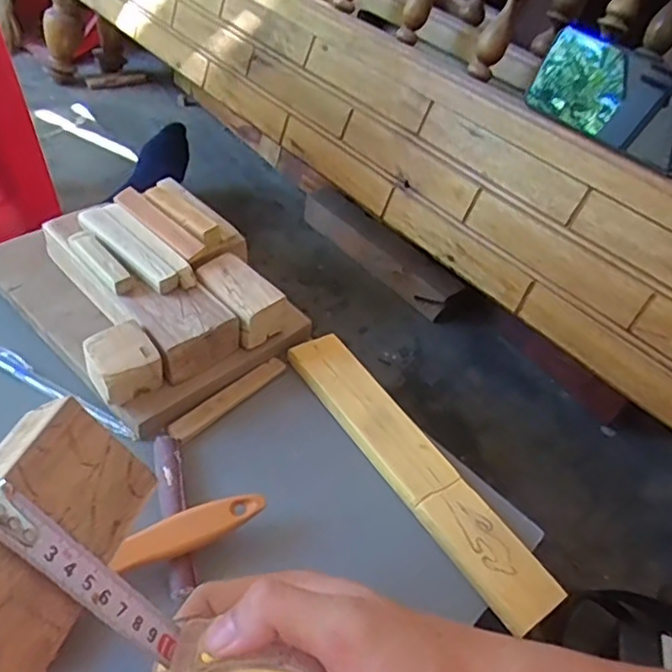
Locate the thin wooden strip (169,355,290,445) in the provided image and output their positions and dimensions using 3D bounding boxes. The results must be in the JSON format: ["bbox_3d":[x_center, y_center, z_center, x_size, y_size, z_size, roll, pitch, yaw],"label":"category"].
[{"bbox_3d":[-0.073,0.042,0.433,0.015,0.009,0.099,35,56,22],"label":"thin wooden strip"}]

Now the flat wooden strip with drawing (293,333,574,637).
[{"bbox_3d":[0.051,0.085,0.419,0.043,0.011,0.240,-23,54,-29],"label":"flat wooden strip with drawing"}]

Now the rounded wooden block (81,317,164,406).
[{"bbox_3d":[-0.136,0.018,0.399,0.047,0.035,0.044,-30,59,-26],"label":"rounded wooden block"}]

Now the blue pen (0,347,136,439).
[{"bbox_3d":[-0.192,0.033,0.418,0.139,0.012,0.014,24,52,15],"label":"blue pen"}]

